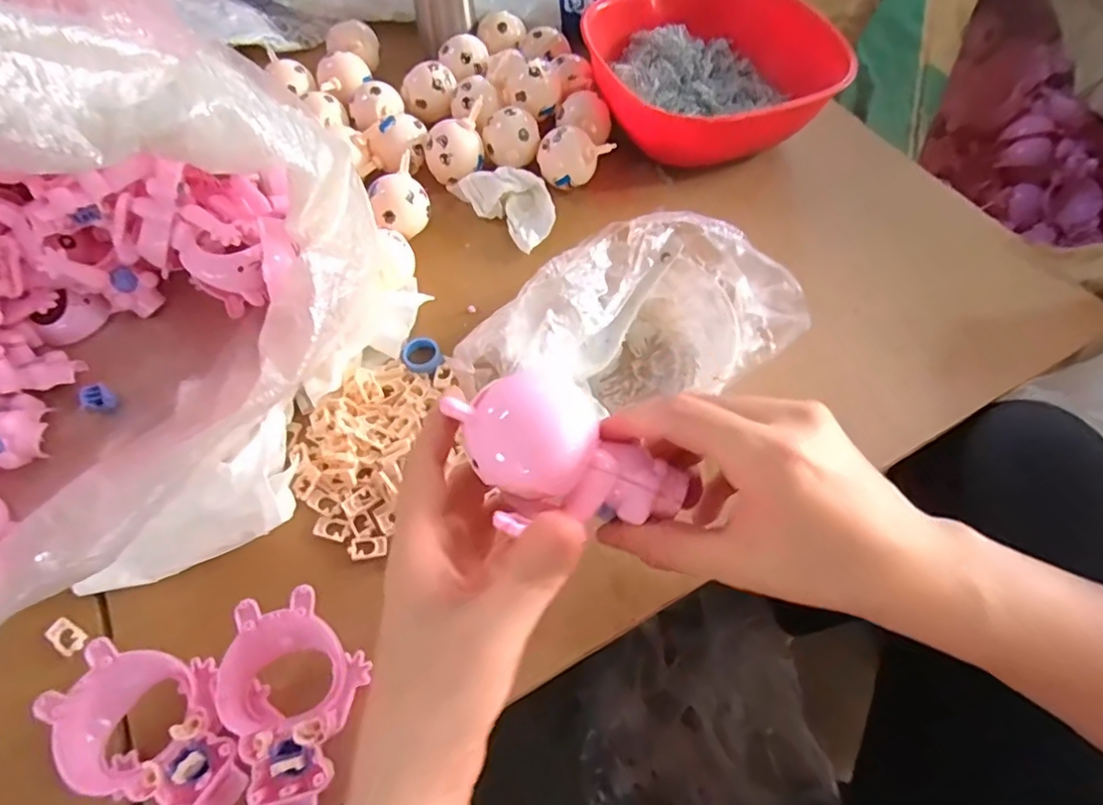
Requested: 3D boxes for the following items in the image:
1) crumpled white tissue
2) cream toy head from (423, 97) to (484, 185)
[{"bbox_3d":[-0.036,-0.169,0.485,0.096,0.035,0.050,39,67,20],"label":"crumpled white tissue"},{"bbox_3d":[-0.075,-0.208,0.487,0.054,0.044,0.039,-20,62,-11],"label":"cream toy head"}]

